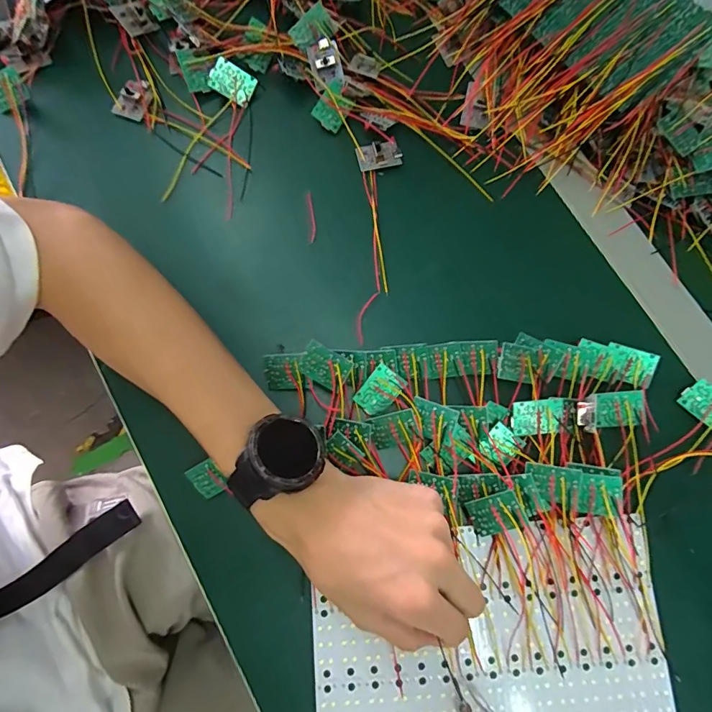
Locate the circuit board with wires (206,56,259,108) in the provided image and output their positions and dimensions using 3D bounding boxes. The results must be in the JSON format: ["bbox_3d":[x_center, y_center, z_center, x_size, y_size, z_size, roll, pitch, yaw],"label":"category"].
[{"bbox_3d":[-0.106,-0.234,0.382,0.037,0.004,0.025,28,103,-16],"label":"circuit board with wires"}]

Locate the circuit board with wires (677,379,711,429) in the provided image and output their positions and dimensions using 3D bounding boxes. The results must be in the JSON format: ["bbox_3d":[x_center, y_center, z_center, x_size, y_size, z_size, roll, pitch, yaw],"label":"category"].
[{"bbox_3d":[0.264,0.037,0.333,0.026,0.004,0.034,-45,60,10],"label":"circuit board with wires"}]

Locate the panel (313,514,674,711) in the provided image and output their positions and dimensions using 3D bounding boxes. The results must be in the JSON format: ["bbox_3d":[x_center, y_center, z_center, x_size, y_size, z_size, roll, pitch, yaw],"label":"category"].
[{"bbox_3d":[0.094,0.234,0.294,0.233,0.008,0.222,-4,78,-2],"label":"panel"}]

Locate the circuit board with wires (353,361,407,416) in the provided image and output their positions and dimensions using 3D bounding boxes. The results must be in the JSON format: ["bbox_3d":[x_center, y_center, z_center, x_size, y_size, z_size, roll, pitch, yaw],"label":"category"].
[{"bbox_3d":[0.018,0.026,0.328,0.025,0.007,0.035,39,80,7],"label":"circuit board with wires"}]

